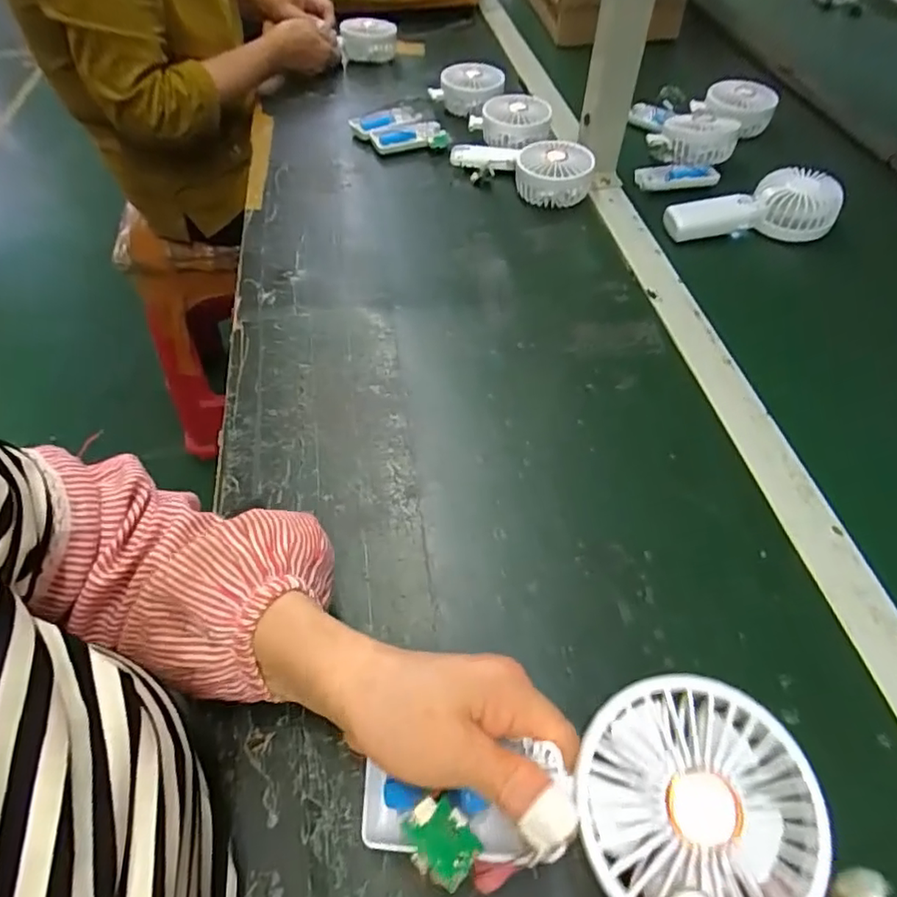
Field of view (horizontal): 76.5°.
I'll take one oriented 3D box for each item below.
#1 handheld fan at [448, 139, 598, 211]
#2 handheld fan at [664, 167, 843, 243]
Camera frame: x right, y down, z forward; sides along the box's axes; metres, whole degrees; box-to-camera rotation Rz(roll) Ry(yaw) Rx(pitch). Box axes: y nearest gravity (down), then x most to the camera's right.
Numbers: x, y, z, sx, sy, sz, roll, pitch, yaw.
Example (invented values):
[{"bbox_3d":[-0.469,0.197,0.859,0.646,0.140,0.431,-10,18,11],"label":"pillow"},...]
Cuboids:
[{"bbox_3d":[0.085,-0.335,0.663,0.177,0.038,0.076,36,61,25],"label":"handheld fan"},{"bbox_3d":[0.332,-0.261,0.615,0.183,0.043,0.075,-11,54,-7],"label":"handheld fan"}]

